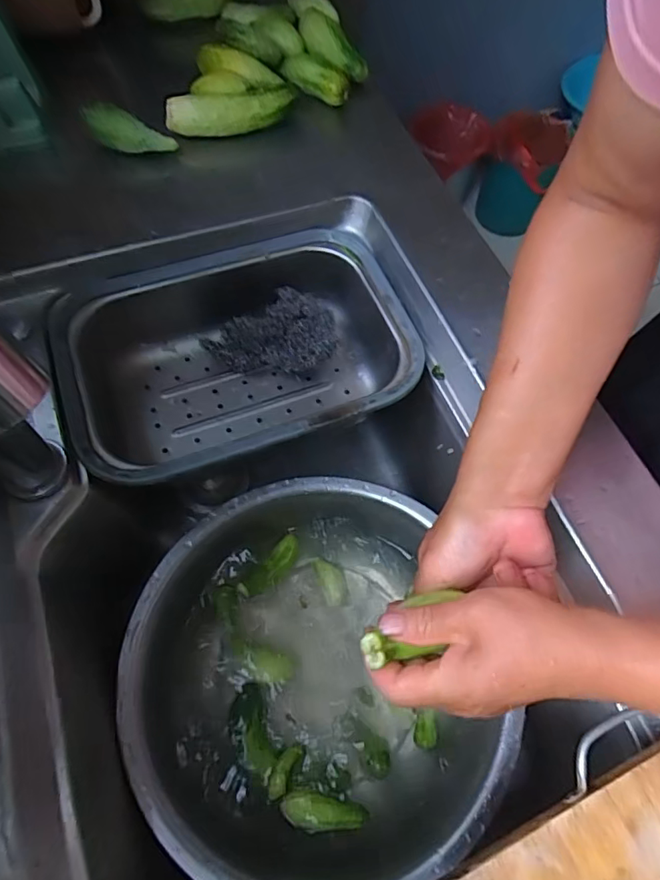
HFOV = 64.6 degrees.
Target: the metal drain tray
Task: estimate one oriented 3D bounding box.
[{"bbox_3d":[-0.087,-0.074,0.533,0.324,0.106,0.221,-19,66,-12],"label":"metal drain tray"}]

